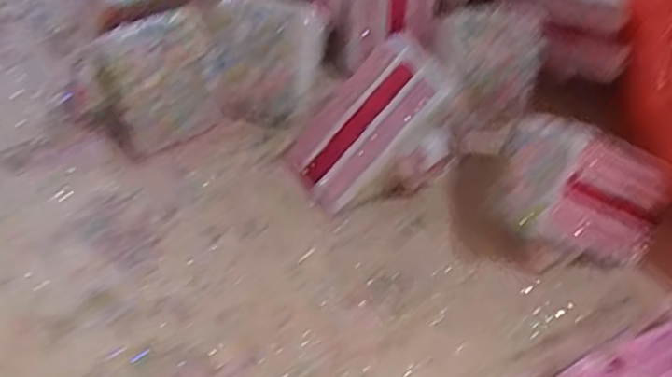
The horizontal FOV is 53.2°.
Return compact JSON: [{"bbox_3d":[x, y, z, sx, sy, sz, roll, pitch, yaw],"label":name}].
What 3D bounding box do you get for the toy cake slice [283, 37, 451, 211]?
[{"bbox_3d":[0.018,-0.032,0.347,0.073,0.060,0.063,-25,59,-23],"label":"toy cake slice"}]

